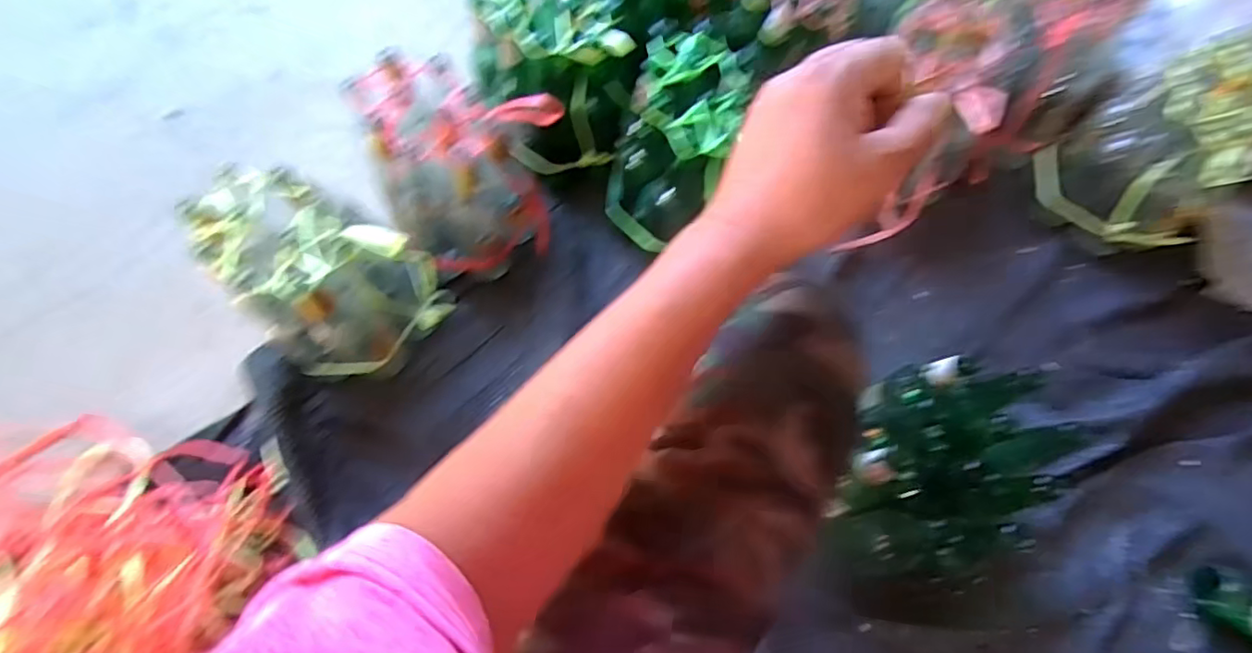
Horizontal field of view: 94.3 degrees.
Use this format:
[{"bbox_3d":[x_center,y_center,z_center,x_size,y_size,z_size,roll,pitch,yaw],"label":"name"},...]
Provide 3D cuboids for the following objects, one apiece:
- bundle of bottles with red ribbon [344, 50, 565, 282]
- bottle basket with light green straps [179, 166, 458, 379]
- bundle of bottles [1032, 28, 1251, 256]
[{"bbox_3d":[-0.251,-0.242,0.869,0.233,0.249,0.246,-37,75,-15],"label":"bundle of bottles with red ribbon"},{"bbox_3d":[-0.411,-0.068,0.801,0.252,0.239,0.220,37,72,11],"label":"bottle basket with light green straps"},{"bbox_3d":[0.813,-0.276,0.871,0.254,0.231,0.223,-39,75,-15],"label":"bundle of bottles"}]

